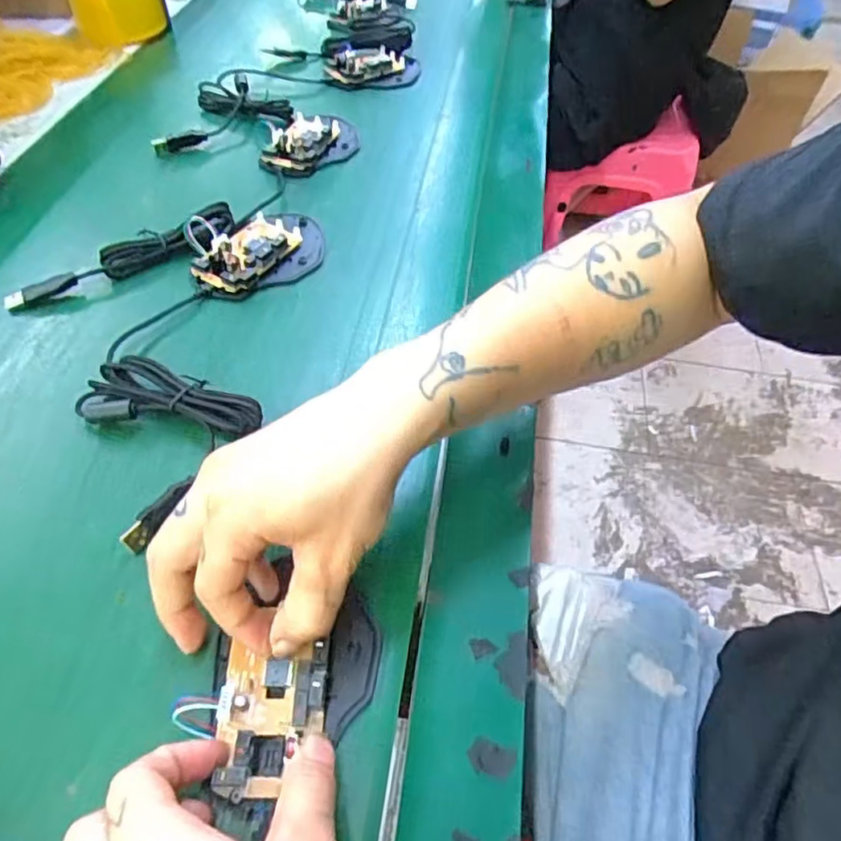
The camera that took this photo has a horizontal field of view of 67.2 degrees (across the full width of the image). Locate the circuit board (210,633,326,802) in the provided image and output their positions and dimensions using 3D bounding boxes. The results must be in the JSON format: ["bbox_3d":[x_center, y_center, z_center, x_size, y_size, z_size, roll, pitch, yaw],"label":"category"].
[{"bbox_3d":[-0.063,0.125,0.268,0.044,0.011,0.057,2,51,-1],"label":"circuit board"}]

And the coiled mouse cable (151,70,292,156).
[{"bbox_3d":[-0.180,-0.297,0.603,0.100,0.015,0.135,9,51,2],"label":"coiled mouse cable"}]

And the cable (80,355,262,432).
[{"bbox_3d":[-0.147,-0.014,0.378,0.106,0.021,0.041,6,51,-1],"label":"cable"}]

